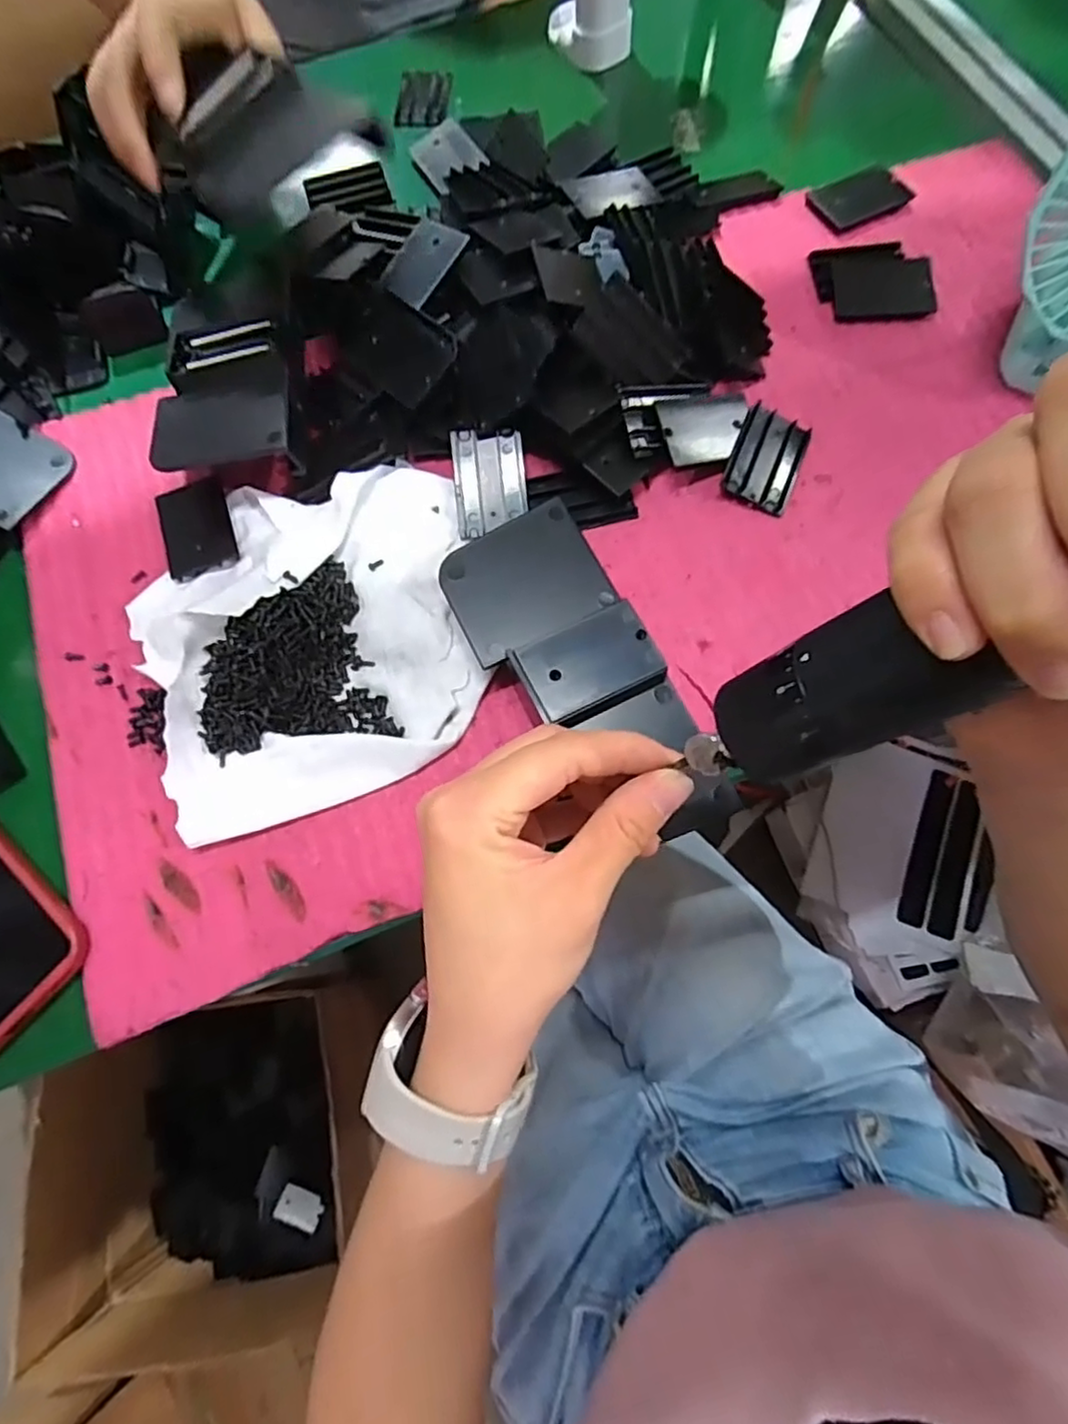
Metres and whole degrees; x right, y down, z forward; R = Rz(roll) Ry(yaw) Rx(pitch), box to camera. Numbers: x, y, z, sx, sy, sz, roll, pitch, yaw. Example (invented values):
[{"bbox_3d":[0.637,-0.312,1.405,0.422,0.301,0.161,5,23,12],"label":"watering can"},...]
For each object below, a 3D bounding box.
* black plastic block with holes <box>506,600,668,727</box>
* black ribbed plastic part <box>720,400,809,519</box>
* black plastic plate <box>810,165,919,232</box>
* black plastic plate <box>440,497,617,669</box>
[{"bbox_3d":[0.024,-0.020,0.286,0.058,0.006,0.040,-26,72,-6],"label":"black plastic block with holes"},{"bbox_3d":[0.120,-0.131,0.342,0.035,0.010,0.056,22,74,9],"label":"black ribbed plastic part"},{"bbox_3d":[0.197,-0.313,0.404,0.058,0.008,0.033,-26,72,-6],"label":"black plastic plate"},{"bbox_3d":[-0.004,-0.061,0.308,0.071,0.007,0.058,-28,73,-7],"label":"black plastic plate"}]

